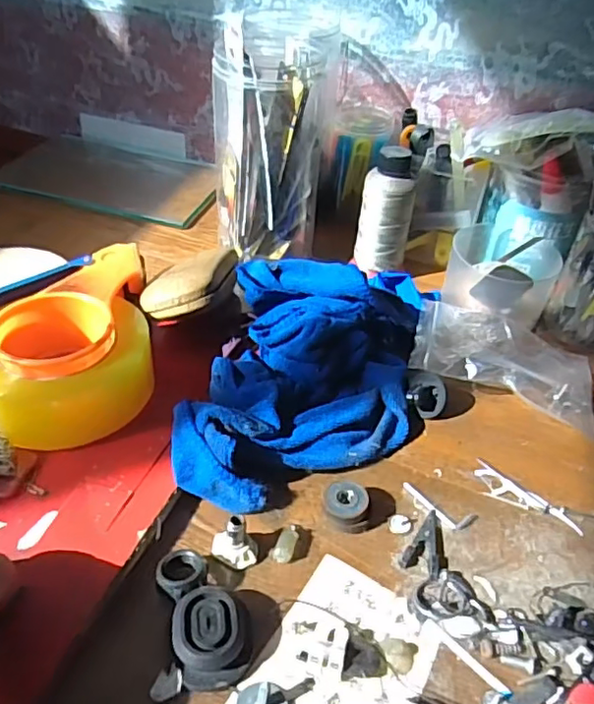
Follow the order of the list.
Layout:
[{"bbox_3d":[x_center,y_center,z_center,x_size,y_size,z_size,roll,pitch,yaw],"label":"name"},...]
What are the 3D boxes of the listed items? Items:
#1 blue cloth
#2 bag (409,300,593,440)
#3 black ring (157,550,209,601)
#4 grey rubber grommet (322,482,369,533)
[{"bbox_3d":[0.018,-0.004,0.468,0.152,0.072,0.280,12,38,7],"label":"blue cloth"},{"bbox_3d":[0.174,0.004,0.510,0.148,0.035,0.113,14,39,9],"label":"bag"},{"bbox_3d":[-0.063,0.123,0.338,0.028,0.011,0.028,4,38,-3],"label":"black ring"},{"bbox_3d":[0.030,0.100,0.382,0.028,0.020,0.029,6,38,0],"label":"grey rubber grommet"}]

